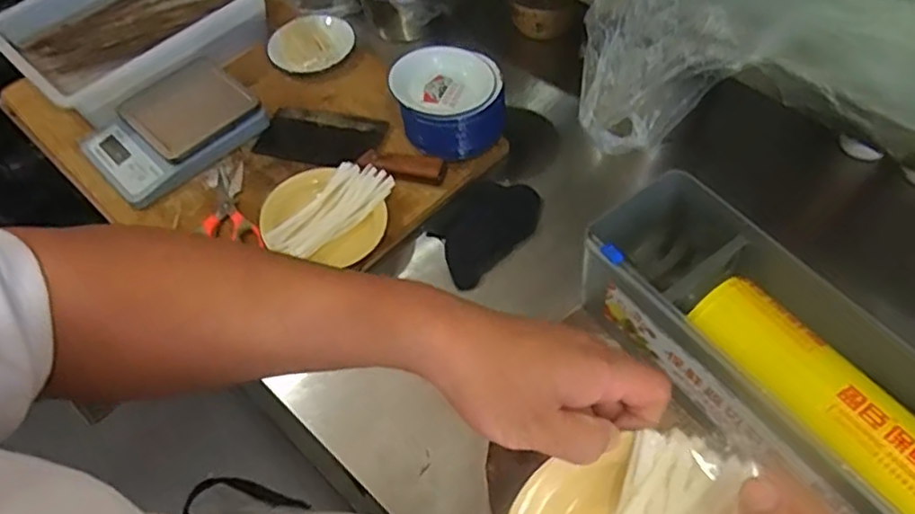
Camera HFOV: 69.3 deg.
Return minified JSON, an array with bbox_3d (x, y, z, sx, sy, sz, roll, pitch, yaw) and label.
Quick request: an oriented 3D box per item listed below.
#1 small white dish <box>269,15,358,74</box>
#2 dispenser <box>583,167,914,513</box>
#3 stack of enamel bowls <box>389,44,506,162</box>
[{"bbox_3d":[-0.235,-0.346,1.065,0.135,0.022,0.135,-2,56,3],"label":"small white dish"},{"bbox_3d":[0.310,0.126,0.544,0.146,0.110,0.474,-33,60,-17],"label":"dispenser"},{"bbox_3d":[-0.013,-0.207,0.886,0.140,0.089,0.133,-15,56,-6],"label":"stack of enamel bowls"}]

